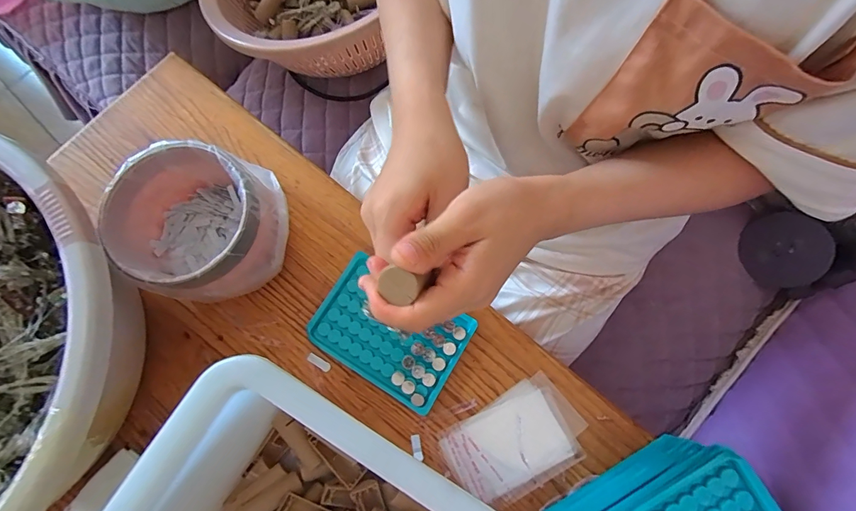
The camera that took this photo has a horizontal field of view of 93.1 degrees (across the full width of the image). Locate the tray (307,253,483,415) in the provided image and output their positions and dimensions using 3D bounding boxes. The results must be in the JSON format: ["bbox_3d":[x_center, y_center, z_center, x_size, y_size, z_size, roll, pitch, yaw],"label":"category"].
[{"bbox_3d":[-0.035,0.069,0.370,0.132,0.009,0.090,30,78,8],"label":"tray"}]

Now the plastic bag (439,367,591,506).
[{"bbox_3d":[0.076,0.160,0.349,0.112,0.005,0.075,-32,77,-7],"label":"plastic bag"}]

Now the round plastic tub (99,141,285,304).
[{"bbox_3d":[-0.196,-0.026,0.358,0.118,0.088,0.116,0,75,1],"label":"round plastic tub"}]

